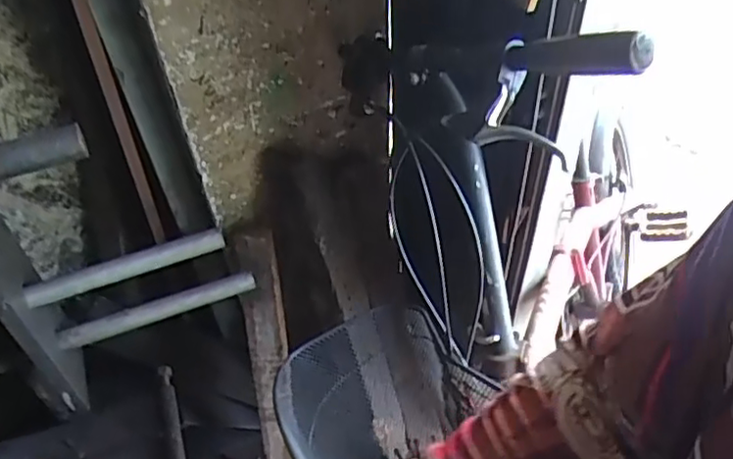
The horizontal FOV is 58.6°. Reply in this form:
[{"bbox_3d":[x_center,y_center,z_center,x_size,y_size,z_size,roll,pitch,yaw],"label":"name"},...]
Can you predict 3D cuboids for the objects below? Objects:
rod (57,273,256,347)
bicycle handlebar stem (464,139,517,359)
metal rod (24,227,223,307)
[{"bbox_3d":[-0.271,0.102,0.855,0.251,0.025,0.030,-16,51,-11],"label":"rod"},{"bbox_3d":[0.146,0.027,0.772,0.031,0.276,0.024,-23,25,-16],"label":"bicycle handlebar stem"},{"bbox_3d":[-0.286,0.043,0.785,0.230,0.028,0.028,-18,51,-13],"label":"metal rod"}]

